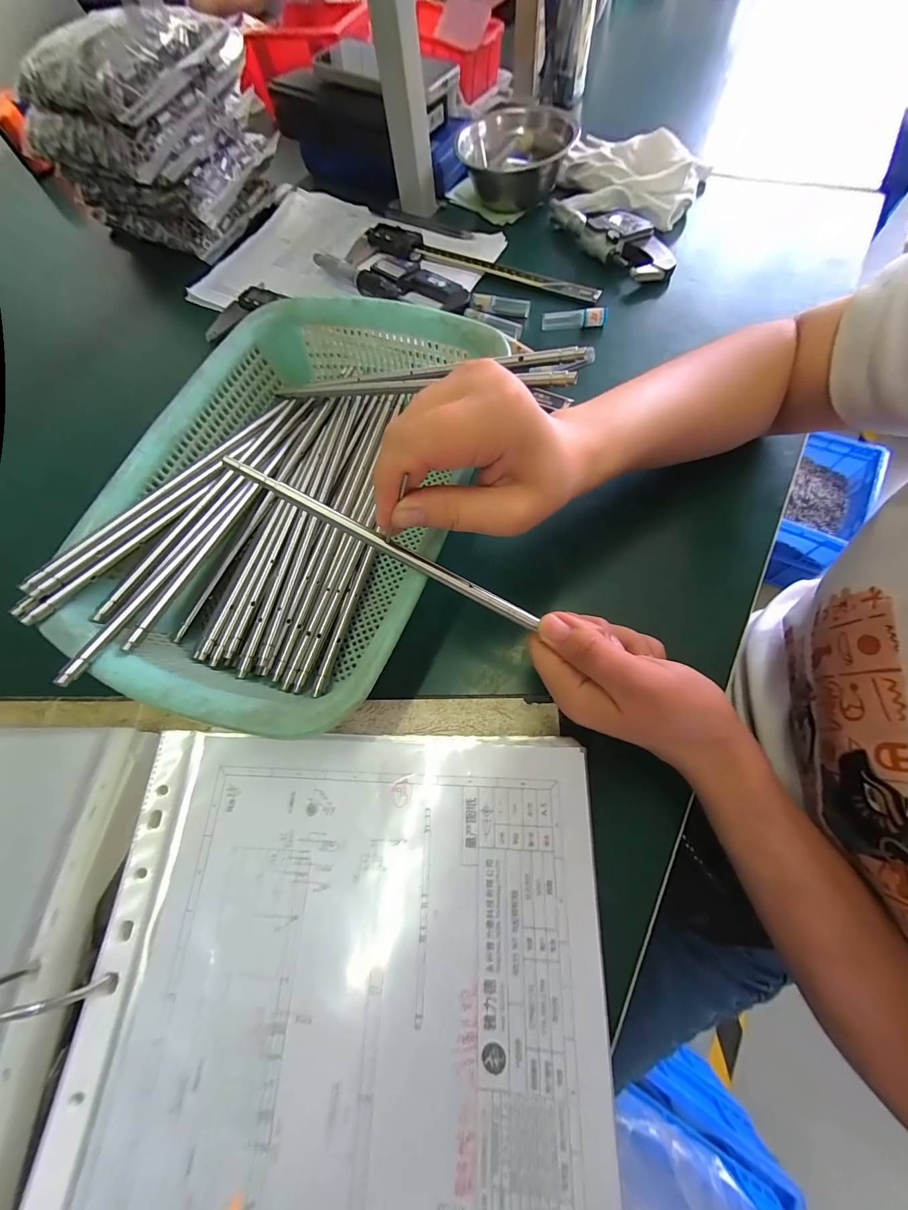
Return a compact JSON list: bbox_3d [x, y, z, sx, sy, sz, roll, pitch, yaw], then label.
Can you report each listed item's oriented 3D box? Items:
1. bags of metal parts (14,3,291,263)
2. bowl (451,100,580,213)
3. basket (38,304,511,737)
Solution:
[{"bbox_3d":[-0.332,-0.524,0.430,0.196,0.131,0.172,30,73,17],"label":"bags of metal parts"},{"bbox_3d":[0.066,-0.491,0.438,0.115,0.054,0.124,-2,67,5],"label":"bowl"},{"bbox_3d":[-0.105,-0.076,0.270,0.209,0.076,0.293,14,69,11],"label":"basket"}]

